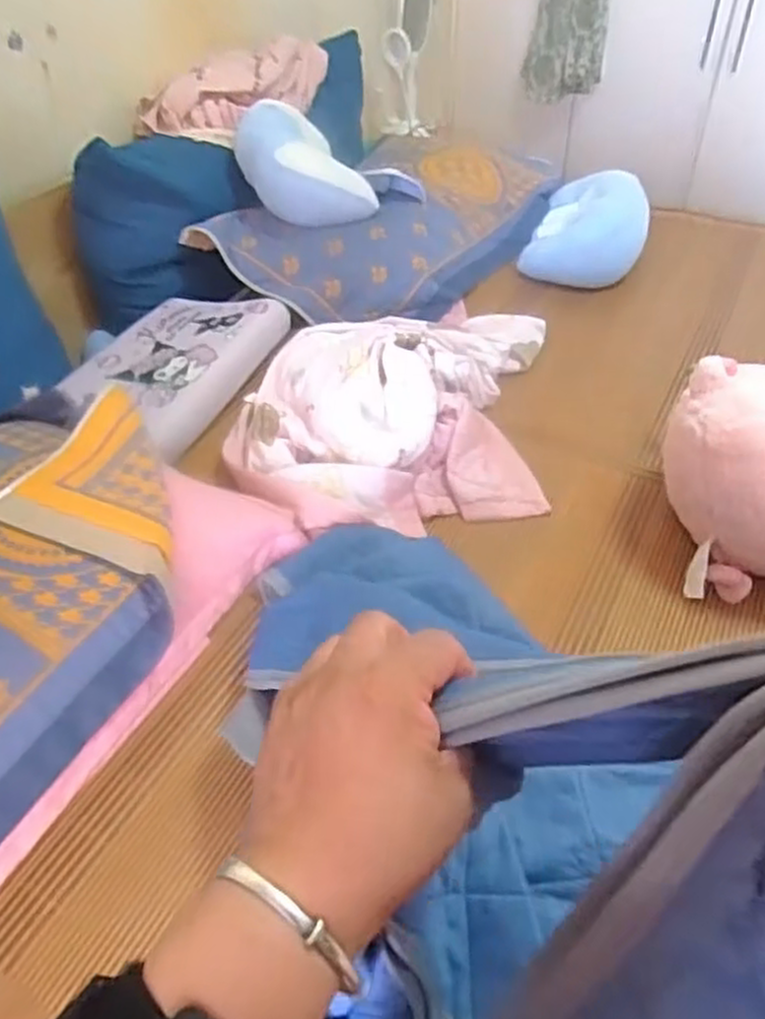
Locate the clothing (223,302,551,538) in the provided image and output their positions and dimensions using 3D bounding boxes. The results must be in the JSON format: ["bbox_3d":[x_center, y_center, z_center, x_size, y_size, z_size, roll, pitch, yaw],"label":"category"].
[{"bbox_3d":[0.019,-0.178,1.112,0.431,0.100,0.520,3,44,5],"label":"clothing"}]

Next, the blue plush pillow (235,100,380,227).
[{"bbox_3d":[-0.160,-0.629,1.381,0.191,0.137,0.286,-23,48,-21],"label":"blue plush pillow"}]

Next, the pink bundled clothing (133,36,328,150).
[{"bbox_3d":[-0.266,-0.846,1.561,0.165,0.112,0.460,24,49,24],"label":"pink bundled clothing"}]

